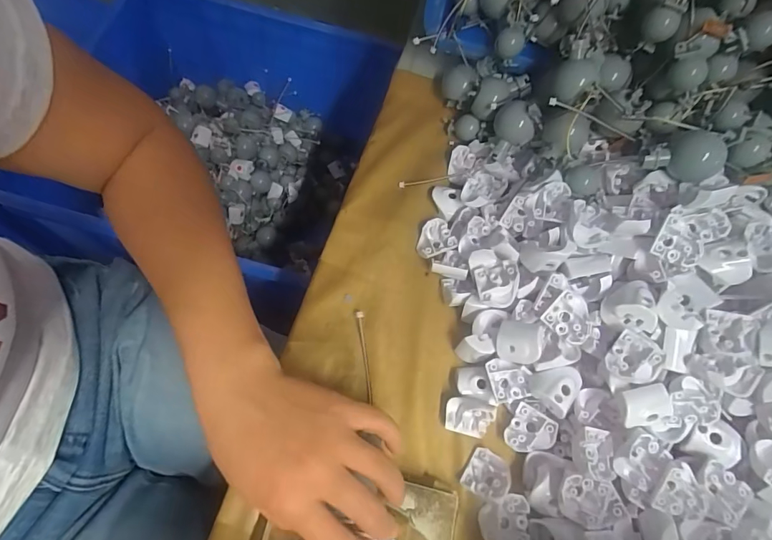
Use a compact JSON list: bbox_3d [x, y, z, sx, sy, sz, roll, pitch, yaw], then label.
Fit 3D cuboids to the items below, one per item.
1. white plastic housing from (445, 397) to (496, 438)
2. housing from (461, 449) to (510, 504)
[{"bbox_3d":[0.060,0.105,0.318,0.033,0.030,0.014,20,30,12],"label":"white plastic housing"},{"bbox_3d":[0.071,0.141,0.304,0.026,0.020,0.029,31,69,8],"label":"housing"}]

